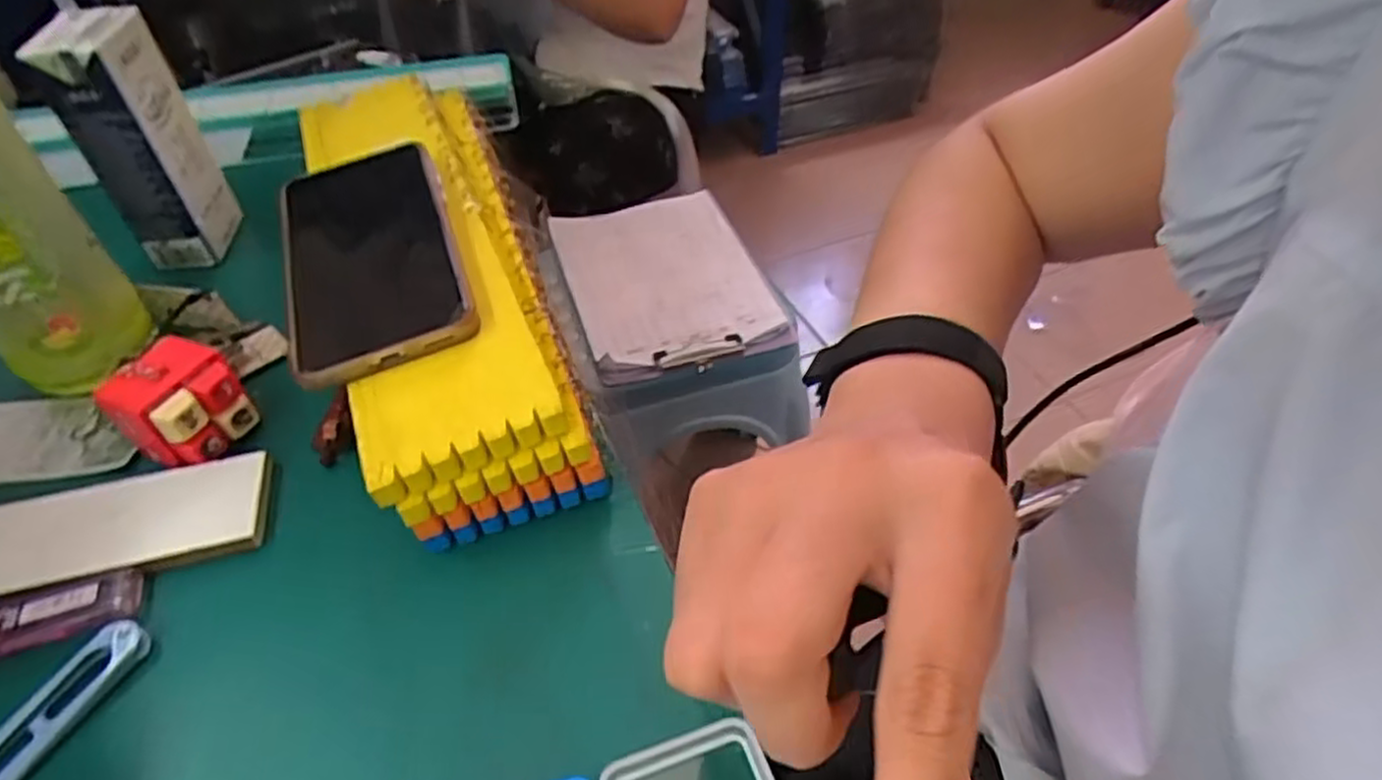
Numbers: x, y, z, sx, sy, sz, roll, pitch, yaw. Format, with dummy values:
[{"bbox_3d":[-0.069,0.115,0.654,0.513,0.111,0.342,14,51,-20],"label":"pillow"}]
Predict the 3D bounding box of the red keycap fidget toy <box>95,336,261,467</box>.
[{"bbox_3d":[-0.236,0.007,0.362,0.041,0.044,0.050,30,56,27],"label":"red keycap fidget toy"}]

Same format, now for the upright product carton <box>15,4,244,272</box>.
[{"bbox_3d":[-0.312,-0.142,0.446,0.040,0.128,0.059,-3,46,-1],"label":"upright product carton"}]

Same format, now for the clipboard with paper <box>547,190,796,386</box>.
[{"bbox_3d":[-0.030,-0.137,0.920,0.226,0.039,0.279,-16,49,-11],"label":"clipboard with paper"}]

